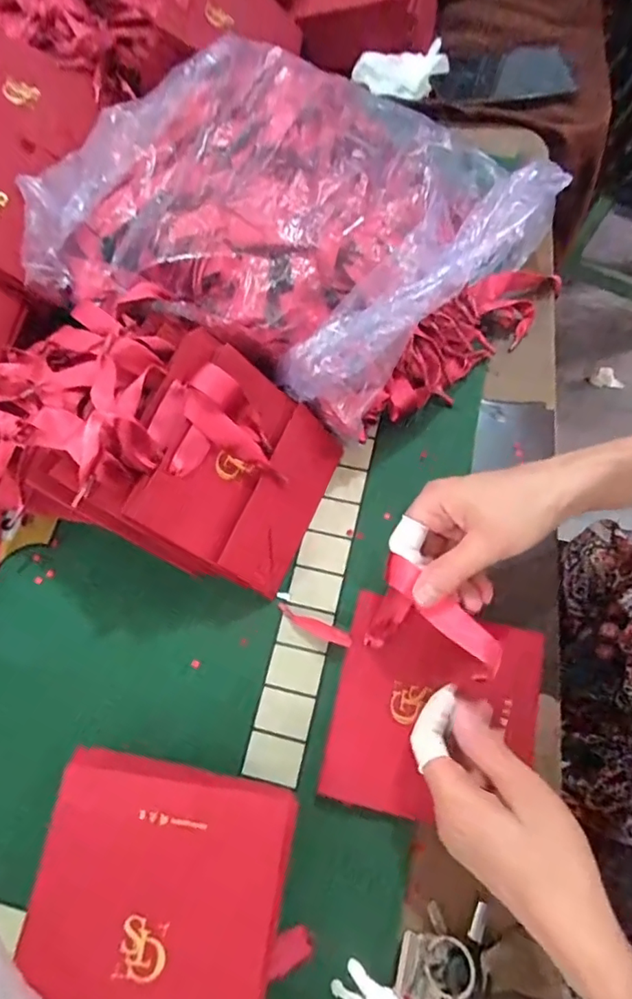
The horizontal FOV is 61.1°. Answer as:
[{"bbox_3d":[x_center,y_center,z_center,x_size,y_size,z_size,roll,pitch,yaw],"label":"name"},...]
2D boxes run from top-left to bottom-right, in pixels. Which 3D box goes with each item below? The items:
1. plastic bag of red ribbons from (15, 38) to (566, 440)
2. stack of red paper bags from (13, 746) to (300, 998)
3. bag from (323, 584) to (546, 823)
[{"bbox_3d":[-0.015,-0.241,0.463,0.406,0.128,0.307,22,70,10],"label":"plastic bag of red ribbons"},{"bbox_3d":[-0.091,0.249,0.332,0.153,0.059,0.154,9,69,5],"label":"stack of red paper bags"},{"bbox_3d":[0.079,0.144,0.374,0.124,0.013,0.140,12,69,7],"label":"bag"}]

